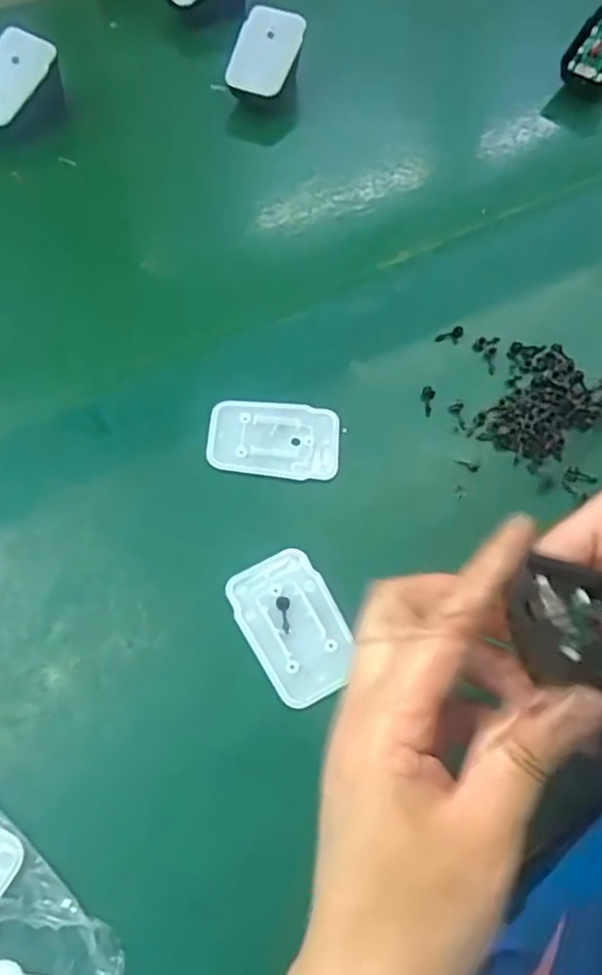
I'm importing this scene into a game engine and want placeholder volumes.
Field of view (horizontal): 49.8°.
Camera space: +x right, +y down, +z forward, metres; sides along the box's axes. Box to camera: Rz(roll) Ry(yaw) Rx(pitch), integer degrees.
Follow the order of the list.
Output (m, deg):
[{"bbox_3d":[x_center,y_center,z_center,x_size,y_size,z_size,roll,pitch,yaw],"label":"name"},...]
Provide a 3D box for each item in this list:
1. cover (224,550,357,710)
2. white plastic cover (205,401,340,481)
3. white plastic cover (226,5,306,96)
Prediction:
[{"bbox_3d":[-0.003,0.066,0.310,0.044,0.006,0.069,-25,67,-14],"label":"cover"},{"bbox_3d":[-0.014,-0.026,0.353,0.070,0.005,0.044,4,63,-1],"label":"white plastic cover"},{"bbox_3d":[-0.025,-0.321,0.474,0.042,0.008,0.069,19,81,1],"label":"white plastic cover"}]

